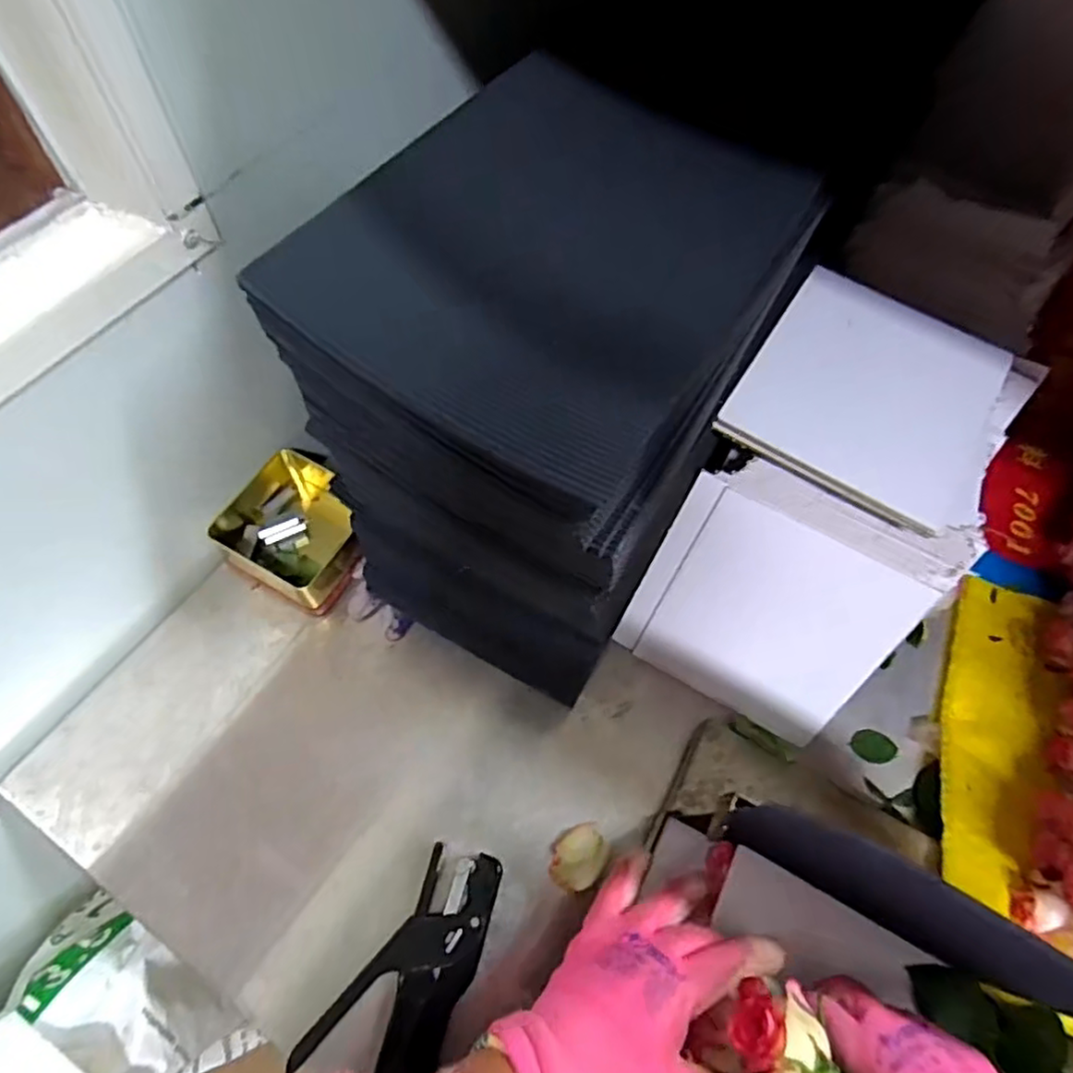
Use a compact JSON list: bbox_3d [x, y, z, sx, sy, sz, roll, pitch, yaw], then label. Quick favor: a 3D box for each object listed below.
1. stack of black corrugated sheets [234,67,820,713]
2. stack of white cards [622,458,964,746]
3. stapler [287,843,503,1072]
[{"bbox_3d":[0.005,-0.074,0.467,0.210,0.318,0.269,34,68,12],"label":"stack of black corrugated sheets"},{"bbox_3d":[0.176,0.054,0.501,0.178,0.188,0.020,27,32,9],"label":"stack of white cards"},{"bbox_3d":[-0.078,0.294,0.440,0.075,0.032,0.163,33,67,12],"label":"stapler"}]

